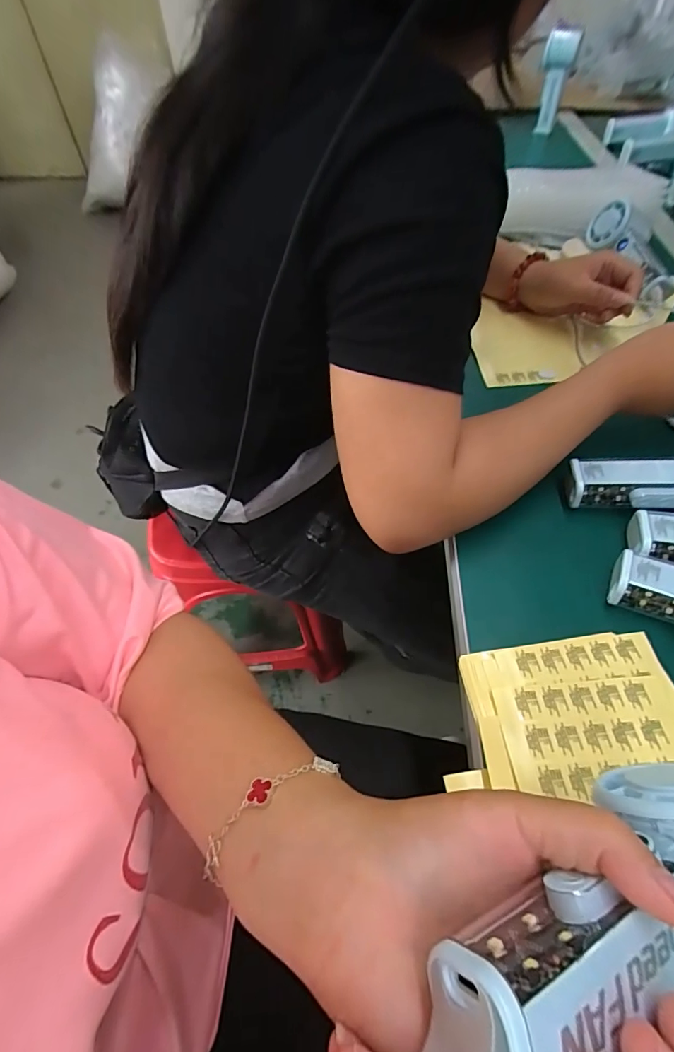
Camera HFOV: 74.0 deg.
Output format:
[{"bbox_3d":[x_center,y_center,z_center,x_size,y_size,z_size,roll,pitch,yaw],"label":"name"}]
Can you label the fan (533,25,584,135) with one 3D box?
[{"bbox_3d":[0.416,-0.851,0.855,0.057,0.174,0.046,18,83,16],"label":"fan"}]

